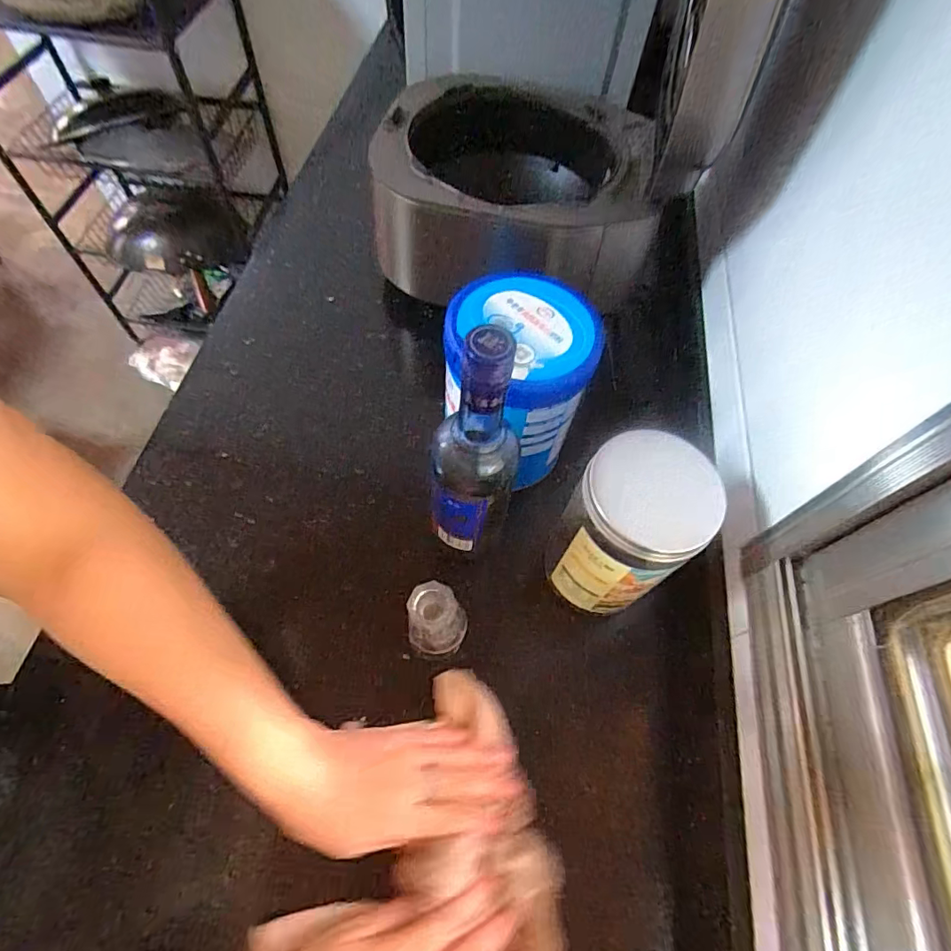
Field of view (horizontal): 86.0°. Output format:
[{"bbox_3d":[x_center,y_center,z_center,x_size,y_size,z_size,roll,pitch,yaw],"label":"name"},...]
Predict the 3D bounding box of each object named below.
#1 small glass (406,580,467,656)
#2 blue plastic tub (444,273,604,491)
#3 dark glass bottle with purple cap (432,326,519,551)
[{"bbox_3d":[-0.031,0.119,0.416,0.045,0.074,0.043,2,61,-3],"label":"small glass"},{"bbox_3d":[0.038,-0.086,0.475,0.123,0.170,0.121,2,61,-3],"label":"blue plastic tub"},{"bbox_3d":[-0.003,-0.014,0.371,0.054,0.223,0.053,-6,62,-7],"label":"dark glass bottle with purple cap"}]

